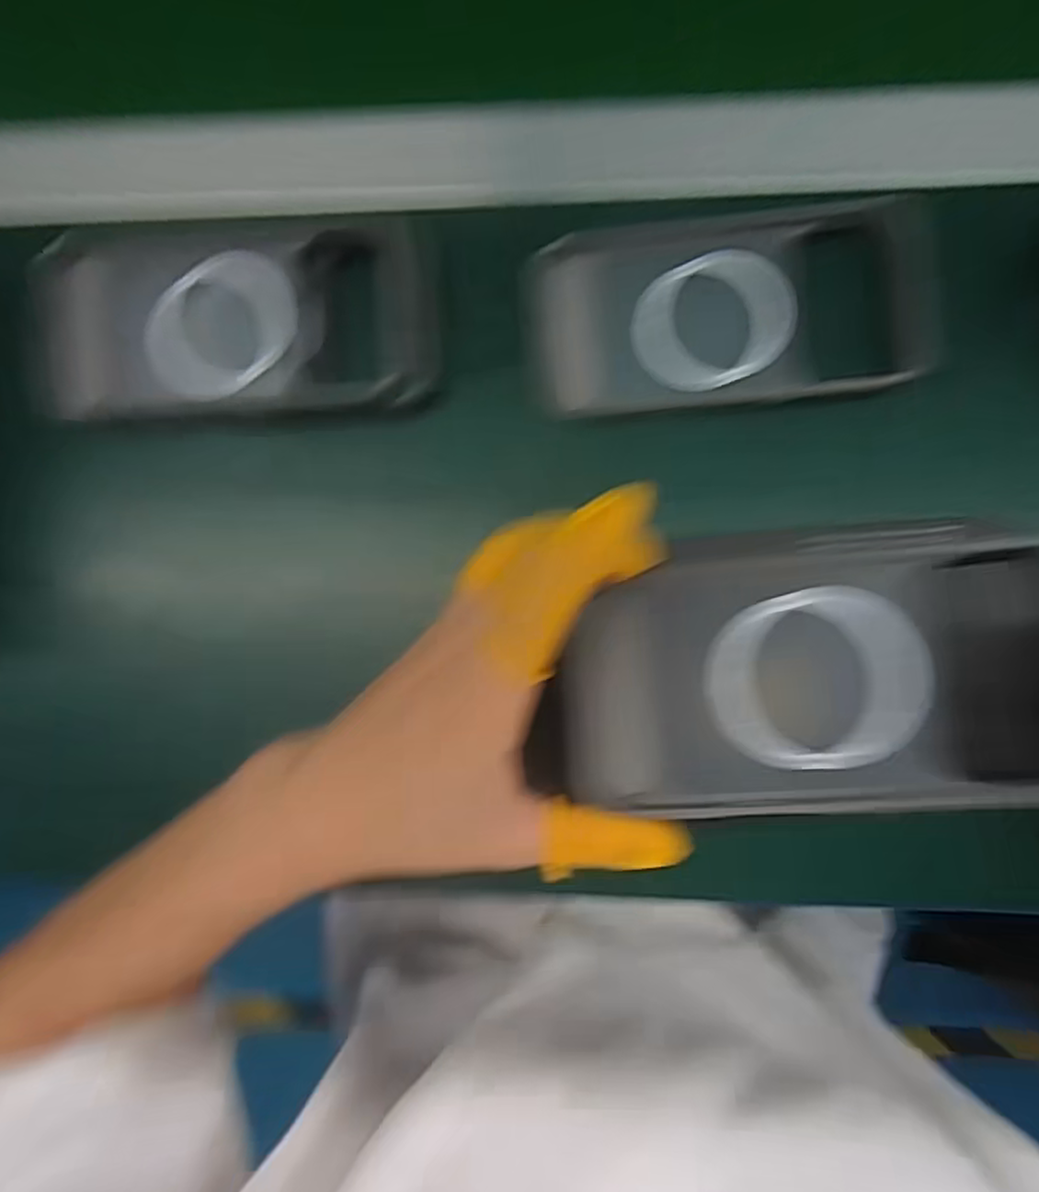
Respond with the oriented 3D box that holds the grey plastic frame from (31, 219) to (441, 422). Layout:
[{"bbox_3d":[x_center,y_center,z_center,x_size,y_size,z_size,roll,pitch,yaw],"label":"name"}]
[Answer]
[{"bbox_3d":[-0.116,-0.115,0.282,0.161,0.019,0.082,-4,88,3],"label":"grey plastic frame"}]

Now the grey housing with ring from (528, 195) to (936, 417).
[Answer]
[{"bbox_3d":[0.085,-0.120,0.283,0.155,0.023,0.077,-2,88,3],"label":"grey housing with ring"}]

